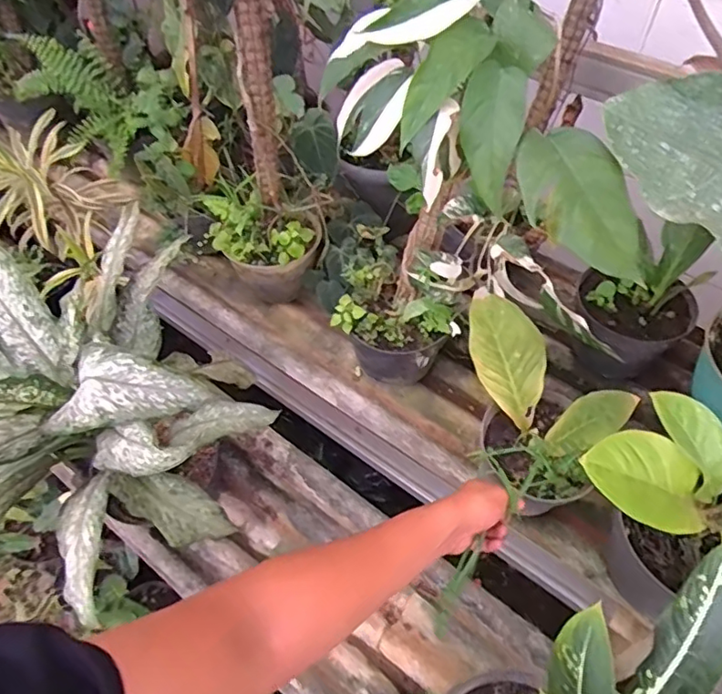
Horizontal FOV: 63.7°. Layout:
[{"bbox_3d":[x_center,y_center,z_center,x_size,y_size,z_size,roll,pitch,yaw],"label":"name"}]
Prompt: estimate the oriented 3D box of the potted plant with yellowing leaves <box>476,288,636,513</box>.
[{"bbox_3d":[0.238,0.094,0.774,0.168,0.235,0.225,-3,52,-1],"label":"potted plant with yellowing leaves"}]

